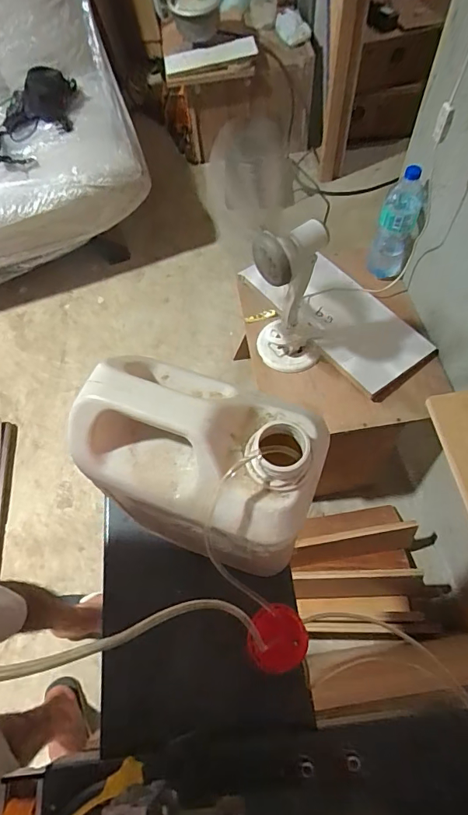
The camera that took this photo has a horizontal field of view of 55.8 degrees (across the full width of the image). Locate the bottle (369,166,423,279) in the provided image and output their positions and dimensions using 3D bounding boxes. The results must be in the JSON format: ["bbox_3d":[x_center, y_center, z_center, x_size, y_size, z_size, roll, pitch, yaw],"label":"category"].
[{"bbox_3d":[0.365,-0.411,0.998,0.076,0.245,0.060,17,64,12],"label":"bottle"}]

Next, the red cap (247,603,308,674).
[{"bbox_3d":[0.033,0.174,0.334,0.045,0.009,0.043,-1,62,2],"label":"red cap"}]

